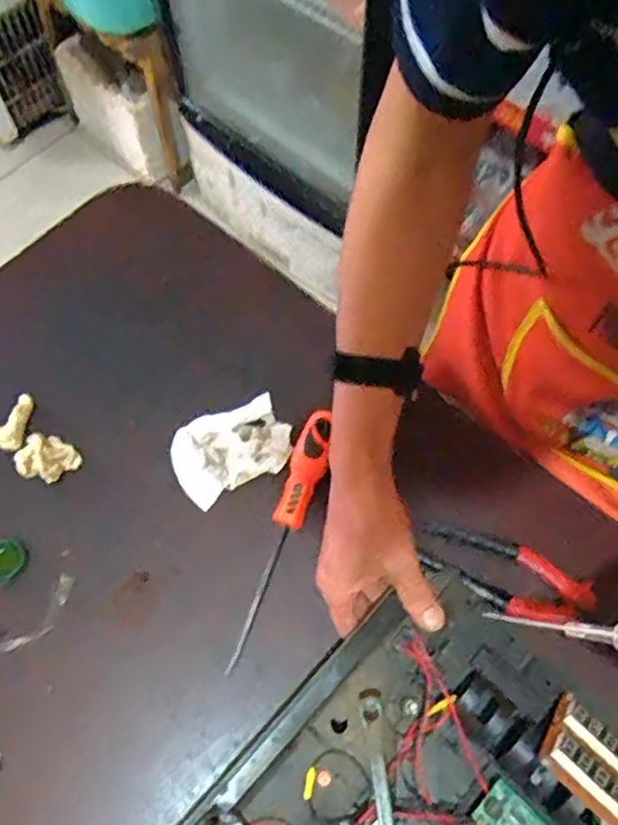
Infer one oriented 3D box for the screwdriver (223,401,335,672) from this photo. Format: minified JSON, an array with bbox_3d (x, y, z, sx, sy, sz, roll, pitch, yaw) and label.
[{"bbox_3d":[-0.019,0.101,0.549,0.032,0.031,0.218,14,66,6],"label":"screwdriver"}]

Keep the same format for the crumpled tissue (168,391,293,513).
[{"bbox_3d":[-0.070,0.030,0.582,0.101,0.032,0.069,-26,68,-12],"label":"crumpled tissue"}]

